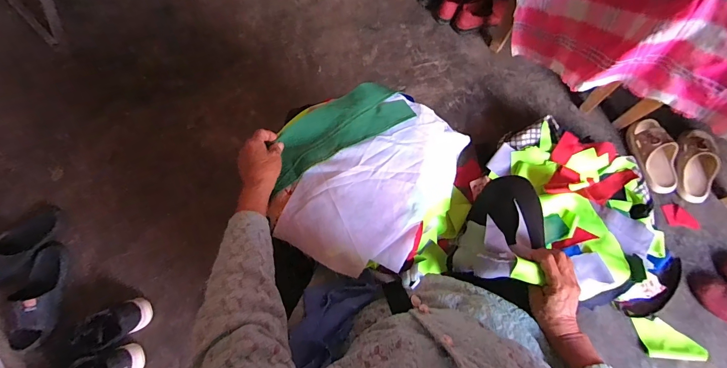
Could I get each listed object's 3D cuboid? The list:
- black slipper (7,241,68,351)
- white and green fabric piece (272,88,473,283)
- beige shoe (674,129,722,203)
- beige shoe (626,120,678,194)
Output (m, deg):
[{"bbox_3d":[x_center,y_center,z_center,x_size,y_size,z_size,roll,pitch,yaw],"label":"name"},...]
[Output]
[{"bbox_3d":[-0.908,0.307,0.976,0.101,0.069,0.284,5,74,3],"label":"black slipper"},{"bbox_3d":[-0.005,-0.021,0.606,0.299,0.052,0.322,29,76,9],"label":"white and green fabric piece"},{"bbox_3d":[0.936,-0.047,0.980,0.096,0.047,0.192,13,73,7],"label":"beige shoe"},{"bbox_3d":[0.838,-0.089,0.990,0.096,0.070,0.220,-11,74,-2],"label":"beige shoe"}]

